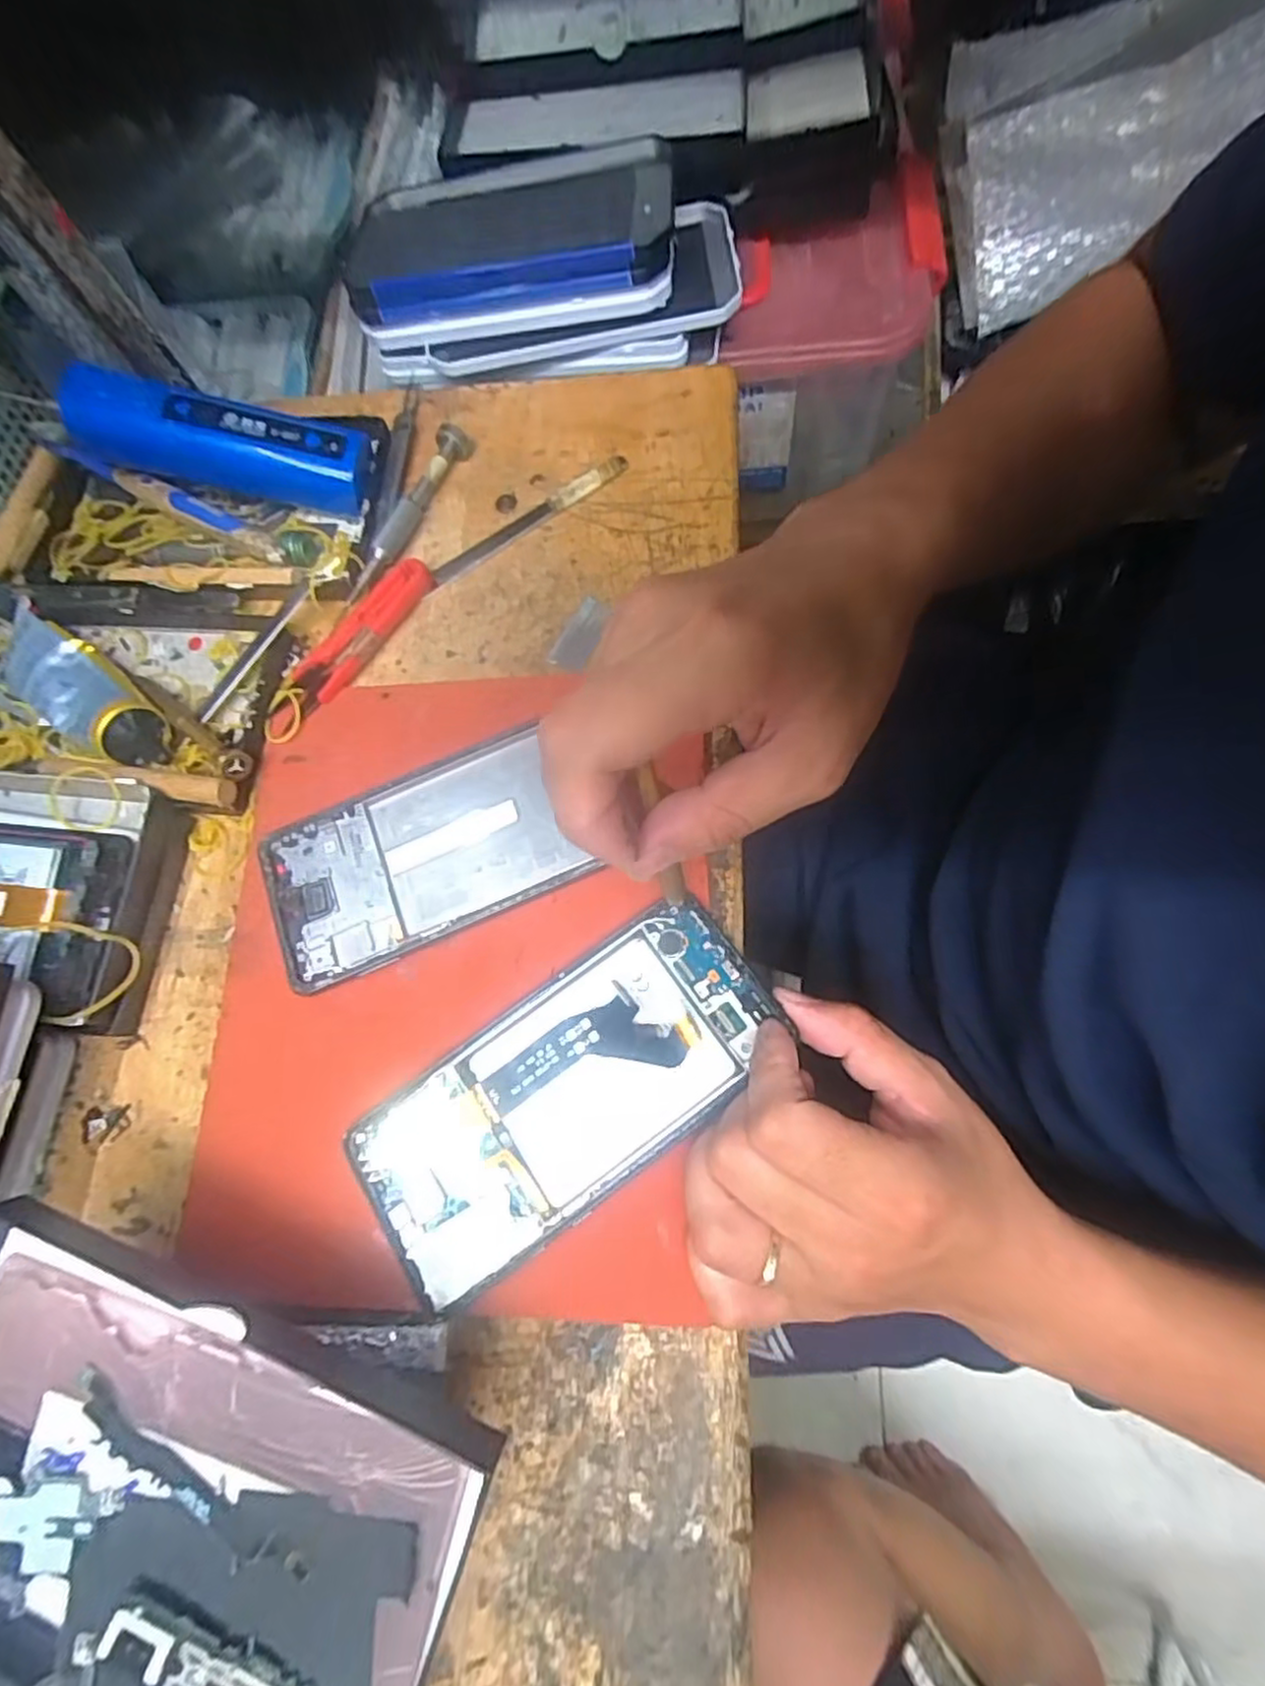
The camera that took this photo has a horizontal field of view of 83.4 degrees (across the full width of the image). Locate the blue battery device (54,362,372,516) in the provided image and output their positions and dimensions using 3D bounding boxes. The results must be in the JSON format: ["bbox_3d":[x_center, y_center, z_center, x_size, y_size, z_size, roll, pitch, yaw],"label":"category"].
[{"bbox_3d":[-0.198,-0.194,0.344,0.132,0.035,0.032,8,71,-12],"label":"blue battery device"}]

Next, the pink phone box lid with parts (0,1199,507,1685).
[{"bbox_3d":[-0.139,0.184,0.203,0.182,0.020,0.102,19,79,9],"label":"pink phone box lid with parts"}]

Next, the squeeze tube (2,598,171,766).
[{"bbox_3d":[-0.262,-0.073,0.331,0.119,0.022,0.037,34,79,15],"label":"squeeze tube"}]

